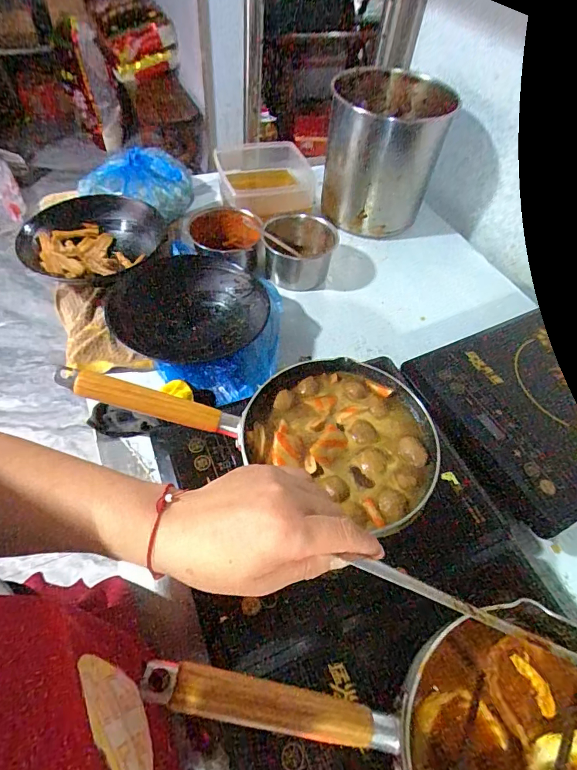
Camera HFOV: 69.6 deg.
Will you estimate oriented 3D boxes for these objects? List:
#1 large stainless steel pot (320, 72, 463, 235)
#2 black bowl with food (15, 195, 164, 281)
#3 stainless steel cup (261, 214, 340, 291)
[{"bbox_3d":[0.177,-0.441,0.813,0.206,0.240,0.205,3,54,-4],"label":"large stainless steel pot"},{"bbox_3d":[-0.342,-0.258,0.739,0.214,0.065,0.233,3,54,-4],"label":"black bowl with food"},{"bbox_3d":[0.019,-0.243,0.745,0.132,0.077,0.112,8,54,0],"label":"stainless steel cup"}]

